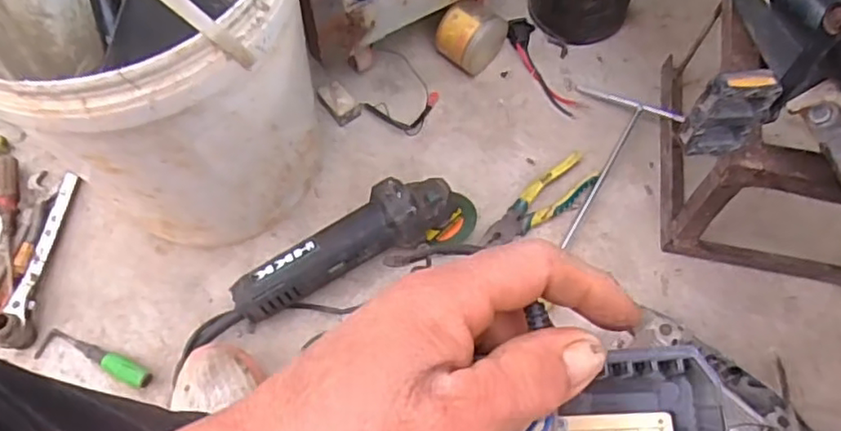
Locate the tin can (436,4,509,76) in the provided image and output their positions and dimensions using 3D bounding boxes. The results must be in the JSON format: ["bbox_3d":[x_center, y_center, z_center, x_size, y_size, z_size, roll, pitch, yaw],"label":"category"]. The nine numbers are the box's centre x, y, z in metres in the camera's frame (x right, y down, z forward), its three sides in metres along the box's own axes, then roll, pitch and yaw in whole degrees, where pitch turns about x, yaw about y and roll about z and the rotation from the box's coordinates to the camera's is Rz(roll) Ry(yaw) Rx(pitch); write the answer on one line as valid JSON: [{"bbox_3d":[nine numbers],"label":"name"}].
[{"bbox_3d":[0.070,-0.245,0.866,0.072,0.078,0.087,37,69,16],"label":"tin can"}]

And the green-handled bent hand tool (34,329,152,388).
[{"bbox_3d":[-0.362,0.158,0.708,0.142,0.019,0.035,14,64,6],"label":"green-handled bent hand tool"}]

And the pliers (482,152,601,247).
[{"bbox_3d":[0.147,-0.015,0.797,0.170,0.016,0.054,-32,69,-16],"label":"pliers"}]

